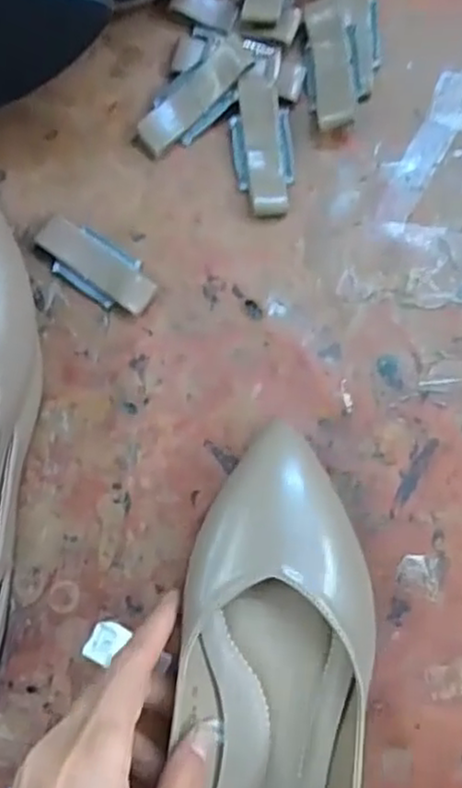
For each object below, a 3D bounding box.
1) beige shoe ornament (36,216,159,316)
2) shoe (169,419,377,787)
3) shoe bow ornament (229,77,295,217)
[{"bbox_3d":[-0.067,-0.063,0.346,0.063,0.009,0.029,33,87,5],"label":"beige shoe ornament"},{"bbox_3d":[0.019,0.138,0.293,0.082,0.050,0.234,3,82,3],"label":"shoe"},{"bbox_3d":[0.016,-0.122,0.343,0.029,0.014,0.065,-7,84,2],"label":"shoe bow ornament"}]

